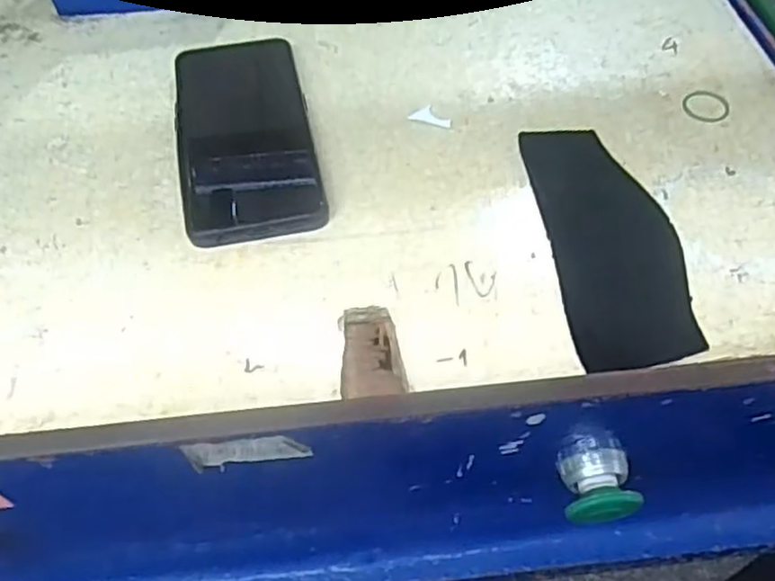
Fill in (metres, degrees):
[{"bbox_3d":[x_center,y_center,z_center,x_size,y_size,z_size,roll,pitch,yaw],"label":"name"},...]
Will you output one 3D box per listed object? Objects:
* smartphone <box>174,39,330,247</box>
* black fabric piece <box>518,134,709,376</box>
[{"bbox_3d":[-0.084,-0.093,0.414,0.076,0.015,0.159,-10,54,-6],"label":"smartphone"},{"bbox_3d":[0.117,-0.030,0.371,0.064,0.004,0.157,-5,54,-2],"label":"black fabric piece"}]

